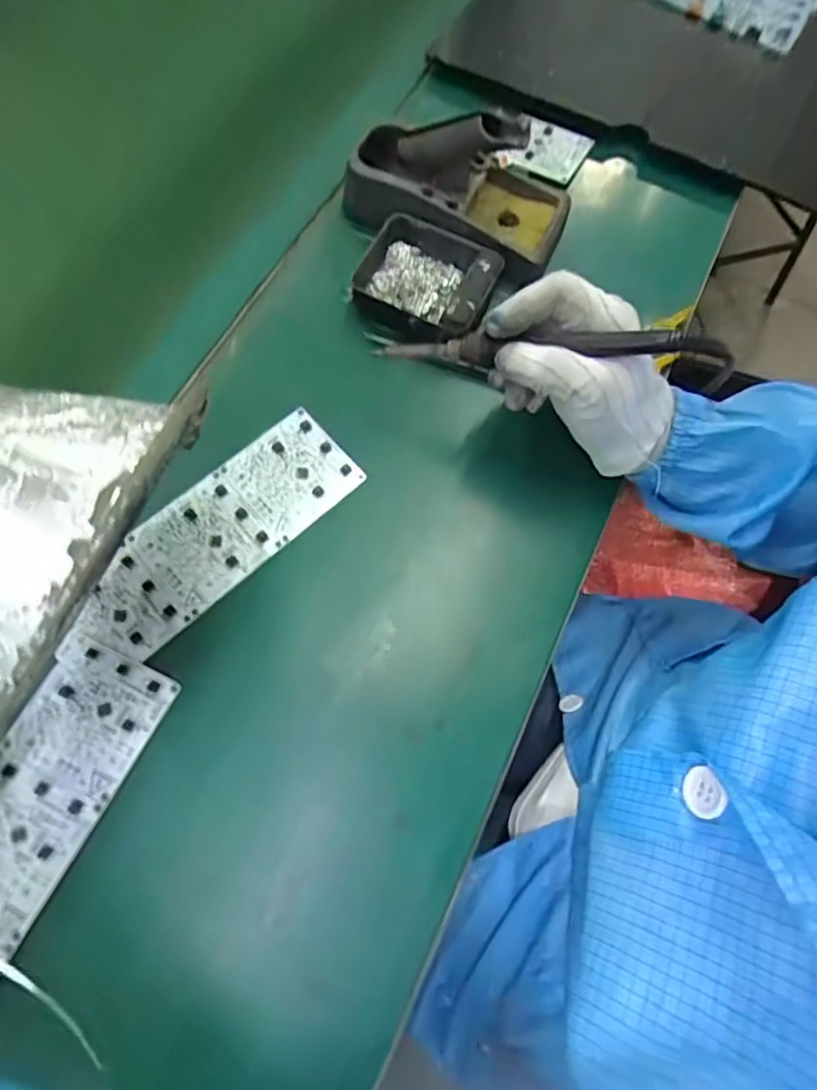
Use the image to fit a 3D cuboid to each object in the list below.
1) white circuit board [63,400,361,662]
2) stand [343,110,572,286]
[{"bbox_3d":[-0.122,-0.007,0.376,0.194,0.005,0.066,-41,84,-16],"label":"white circuit board"},{"bbox_3d":[0.036,-0.269,0.442,0.169,0.082,0.088,19,69,5],"label":"stand"}]

